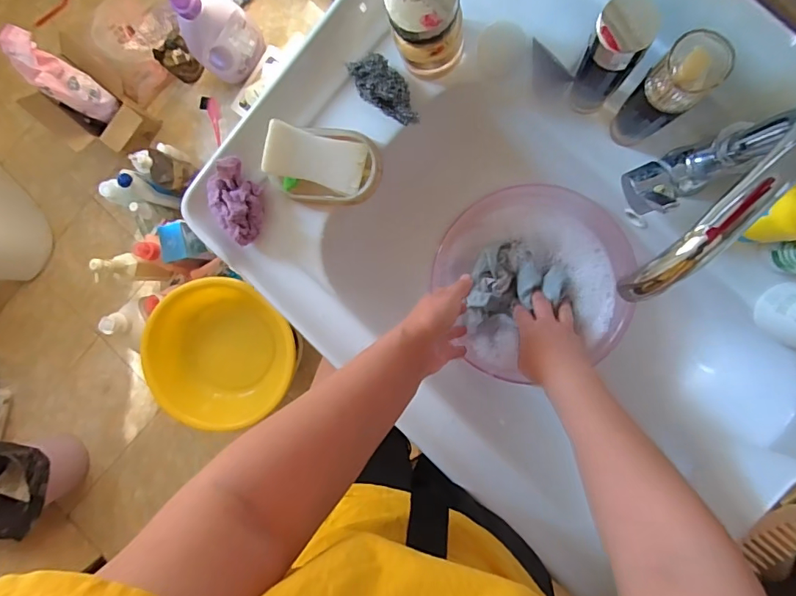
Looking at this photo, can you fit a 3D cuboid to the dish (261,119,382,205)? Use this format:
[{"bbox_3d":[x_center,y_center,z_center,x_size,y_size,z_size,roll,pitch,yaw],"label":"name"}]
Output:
[{"bbox_3d":[-0.084,-0.148,0.514,0.116,0.054,0.083,13,95,8],"label":"dish"}]

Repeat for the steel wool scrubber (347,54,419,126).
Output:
[{"bbox_3d":[-0.015,-0.233,0.516,0.043,0.021,0.099,-41,86,9],"label":"steel wool scrubber"}]

